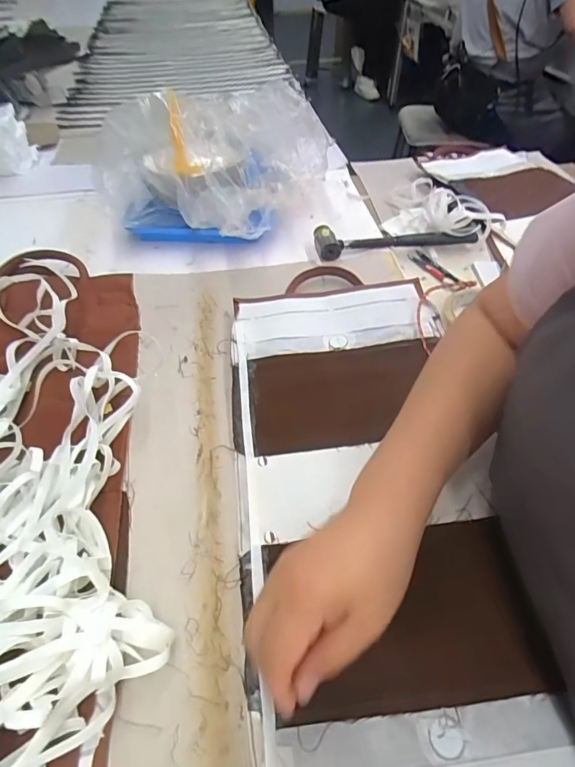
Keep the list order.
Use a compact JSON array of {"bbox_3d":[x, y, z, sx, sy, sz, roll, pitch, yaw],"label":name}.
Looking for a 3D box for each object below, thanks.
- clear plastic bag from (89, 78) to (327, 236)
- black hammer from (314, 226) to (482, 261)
[{"bbox_3d":[-0.097,-0.299,0.622,0.258,0.170,0.203,16,51,14],"label":"clear plastic bag"},{"bbox_3d":[0.160,-0.206,0.639,0.240,0.036,0.047,-5,49,-4],"label":"black hammer"}]

